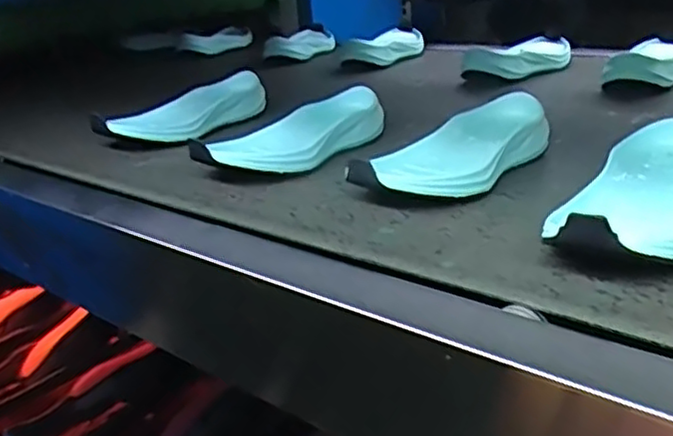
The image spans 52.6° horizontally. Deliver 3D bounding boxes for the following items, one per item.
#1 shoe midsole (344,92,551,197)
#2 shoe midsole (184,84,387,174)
[{"bbox_3d":[0.101,-0.055,0.545,0.071,0.038,0.203,17,34,39],"label":"shoe midsole"},{"bbox_3d":[-0.033,-0.076,0.620,0.198,0.032,0.077,-19,29,-24],"label":"shoe midsole"}]

